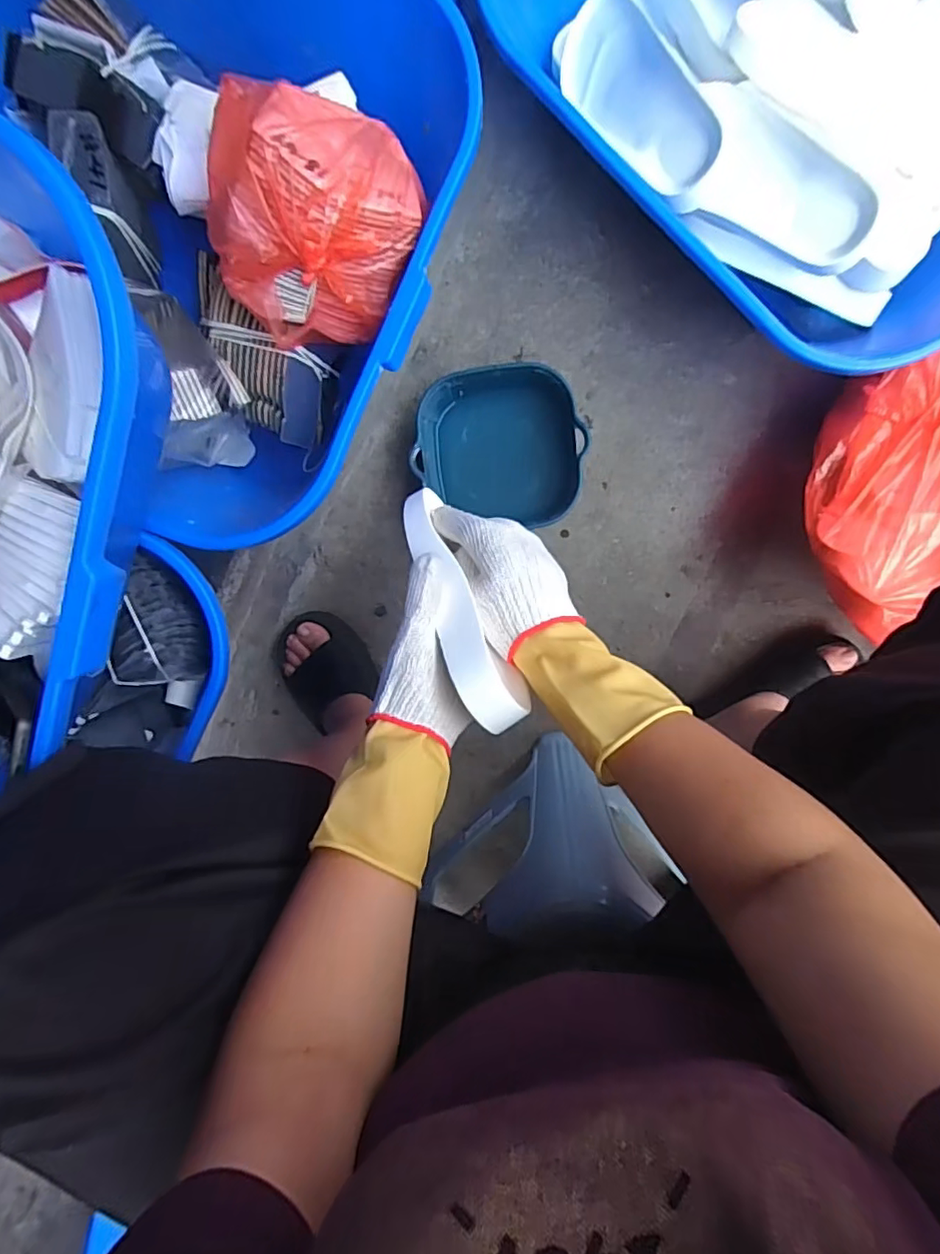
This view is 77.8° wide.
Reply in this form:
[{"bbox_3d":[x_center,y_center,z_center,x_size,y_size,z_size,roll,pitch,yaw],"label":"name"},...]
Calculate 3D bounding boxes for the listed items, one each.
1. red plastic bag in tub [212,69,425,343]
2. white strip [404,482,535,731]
[{"bbox_3d":[-0.137,-0.363,0.505,0.179,0.100,0.181,-13,94,8],"label":"red plastic bag in tub"},{"bbox_3d":[-0.014,-0.031,0.482,0.039,0.067,0.241,-25,61,8],"label":"white strip"}]

